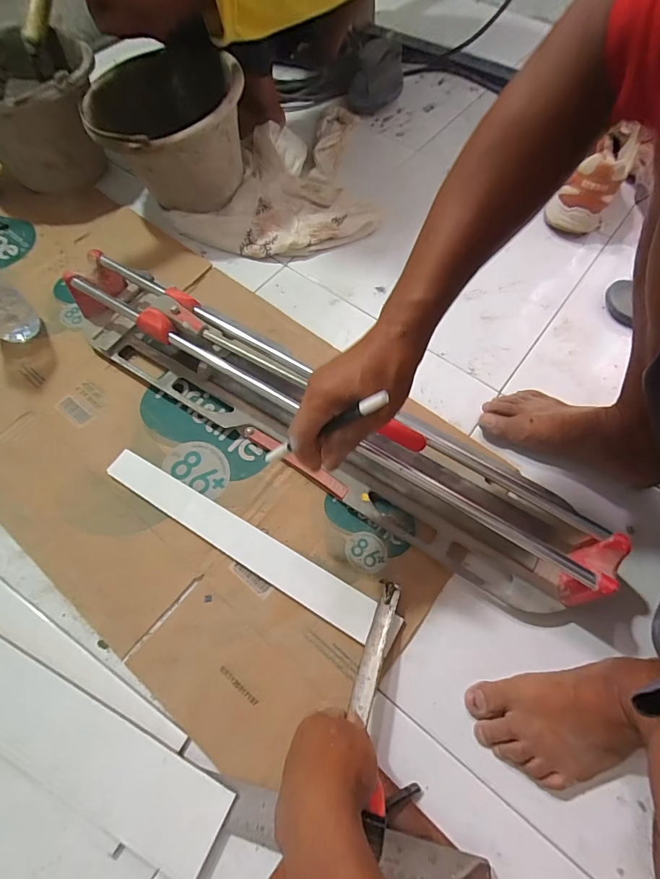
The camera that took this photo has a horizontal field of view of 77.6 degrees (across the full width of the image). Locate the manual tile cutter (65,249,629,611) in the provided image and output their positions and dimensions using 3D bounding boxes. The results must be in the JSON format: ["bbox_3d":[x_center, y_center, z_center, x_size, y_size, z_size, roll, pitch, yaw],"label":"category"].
[{"bbox_3d":[-0.032,-0.044,0.513,0.741,0.096,0.150,30,68,13],"label":"manual tile cutter"}]

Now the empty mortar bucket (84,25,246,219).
[{"bbox_3d":[-0.252,-0.501,0.666,0.228,0.190,0.232,0,65,0],"label":"empty mortar bucket"}]

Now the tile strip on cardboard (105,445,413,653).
[{"bbox_3d":[-0.099,0.120,0.483,0.388,0.013,0.046,28,68,13],"label":"tile strip on cardboard"}]

